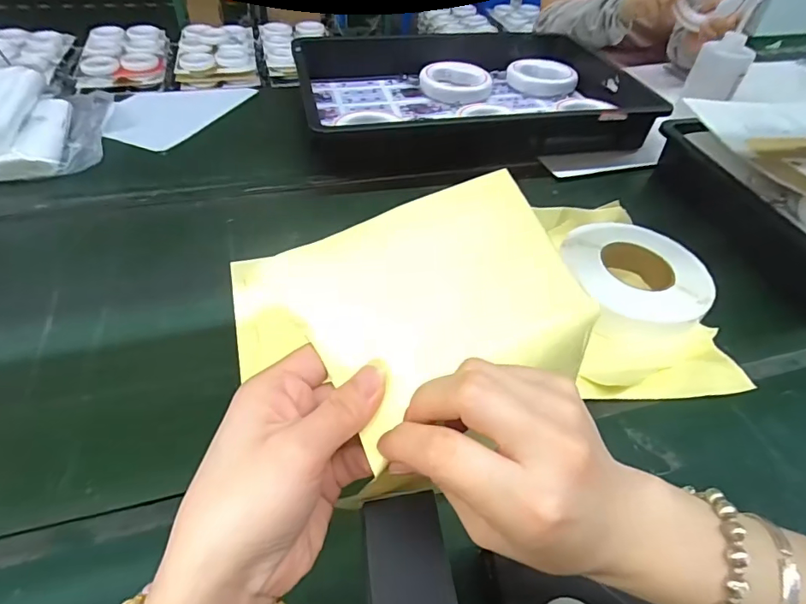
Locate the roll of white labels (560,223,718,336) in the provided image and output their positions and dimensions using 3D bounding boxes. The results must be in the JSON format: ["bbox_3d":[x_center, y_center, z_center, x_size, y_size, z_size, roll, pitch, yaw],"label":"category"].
[{"bbox_3d":[0.273,-0.036,0.551,0.136,0.043,0.155,-25,53,-25],"label":"roll of white labels"}]

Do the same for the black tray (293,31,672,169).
[{"bbox_3d":[0.115,-0.367,0.838,0.559,0.071,0.373,-6,47,-10],"label":"black tray"}]

